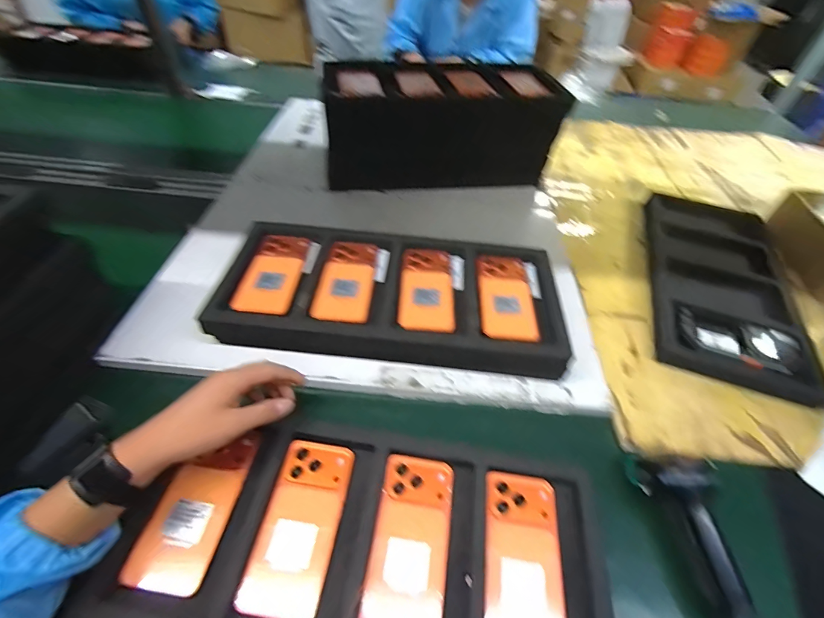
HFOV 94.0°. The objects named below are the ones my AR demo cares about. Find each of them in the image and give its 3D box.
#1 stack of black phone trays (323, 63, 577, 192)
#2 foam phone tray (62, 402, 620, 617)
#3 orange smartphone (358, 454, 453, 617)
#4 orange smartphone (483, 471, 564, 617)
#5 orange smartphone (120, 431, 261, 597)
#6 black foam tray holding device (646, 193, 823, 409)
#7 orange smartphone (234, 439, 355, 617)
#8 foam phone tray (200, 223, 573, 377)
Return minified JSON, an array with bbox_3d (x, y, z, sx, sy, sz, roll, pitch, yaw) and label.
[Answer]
[{"bbox_3d":[0.056,-0.376,0.841,0.475,0.214,0.168,-6,50,-9],"label":"stack of black phone trays"},{"bbox_3d":[-0.043,0.233,0.397,0.480,0.019,0.229,7,50,1],"label":"foam phone tray"},{"bbox_3d":[-0.001,0.238,0.398,0.074,0.005,0.165,9,50,3],"label":"orange smartphone"},{"bbox_3d":[0.113,0.254,0.390,0.074,0.006,0.165,9,50,3],"label":"orange smartphone"},{"bbox_3d":[-0.228,0.207,0.410,0.076,0.007,0.152,10,50,4],"label":"orange smartphone"},{"bbox_3d":[0.547,-0.061,0.692,0.223,0.033,0.471,19,51,11],"label":"black foam tray holding device"},{"bbox_3d":[-0.115,0.222,0.403,0.075,0.009,0.162,10,50,4],"label":"orange smartphone"},{"bbox_3d":[-0.027,-0.017,0.584,0.486,0.064,0.239,7,50,1],"label":"foam phone tray"}]

